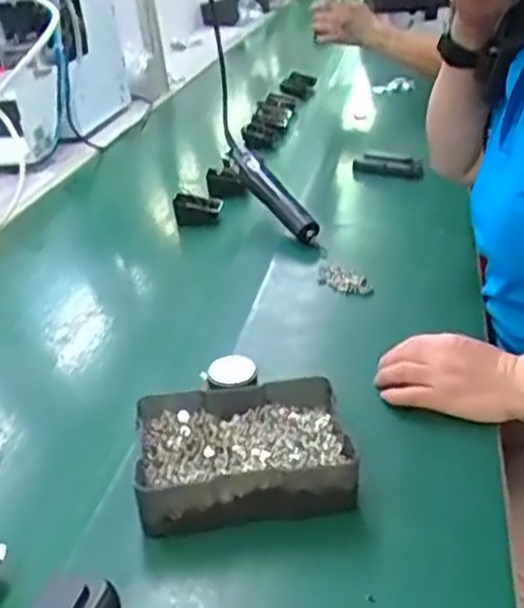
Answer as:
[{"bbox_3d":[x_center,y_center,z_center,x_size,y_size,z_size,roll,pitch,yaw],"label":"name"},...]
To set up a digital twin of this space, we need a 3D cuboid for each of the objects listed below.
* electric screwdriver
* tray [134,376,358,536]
[{"bbox_3d":[0.009,-0.153,1.027,0.024,0.035,0.209,-18,52,-30],"label":"electric screwdriver"},{"bbox_3d":[-0.015,0.108,0.574,0.153,0.039,0.121,-9,29,-5],"label":"tray"}]

